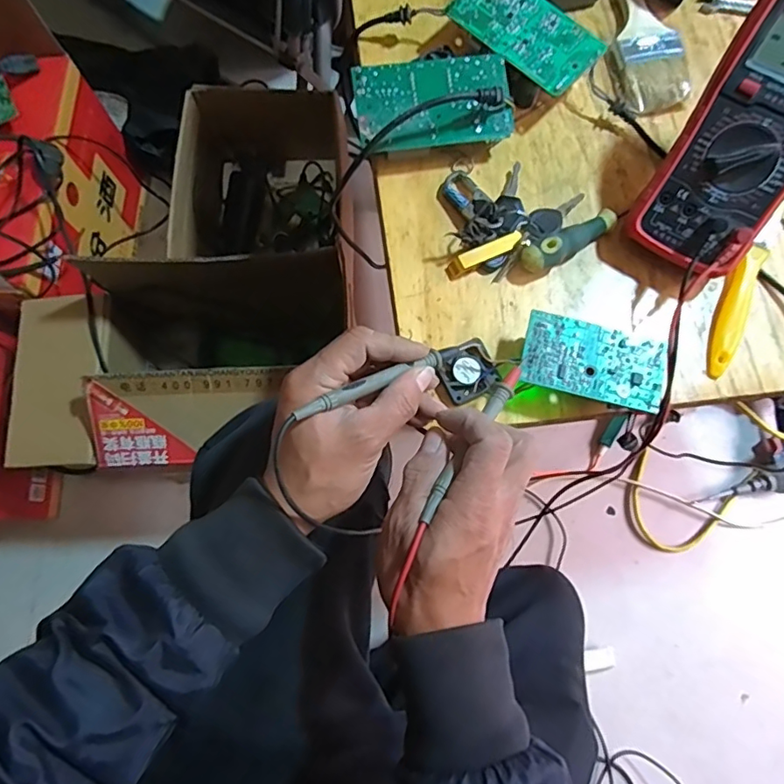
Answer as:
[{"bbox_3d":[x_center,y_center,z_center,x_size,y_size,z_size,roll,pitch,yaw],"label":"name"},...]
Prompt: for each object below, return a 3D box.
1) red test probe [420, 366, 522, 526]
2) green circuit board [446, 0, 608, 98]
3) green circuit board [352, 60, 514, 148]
[{"bbox_3d":[0.053,0.027,0.337,0.013,0.009,0.124,32,62,9],"label":"red test probe"},{"bbox_3d":[0.113,-0.303,0.450,0.122,0.010,0.069,42,79,8],"label":"green circuit board"},{"bbox_3d":[0.033,-0.233,0.431,0.122,0.023,0.062,-9,76,-1],"label":"green circuit board"}]

